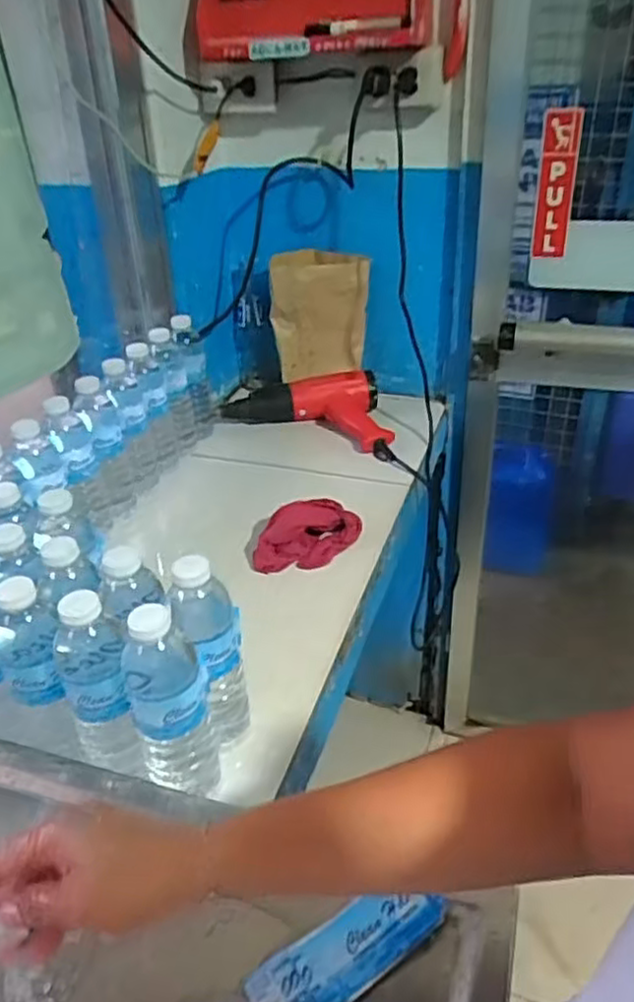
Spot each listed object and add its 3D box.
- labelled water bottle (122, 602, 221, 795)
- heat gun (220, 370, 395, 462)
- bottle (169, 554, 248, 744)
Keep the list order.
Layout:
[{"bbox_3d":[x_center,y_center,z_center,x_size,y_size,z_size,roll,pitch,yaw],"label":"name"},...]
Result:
[{"bbox_3d":[-0.120,0.174,0.576,0.068,0.206,0.058,-15,35,-18],"label":"labelled water bottle"},{"bbox_3d":[-0.021,-0.142,1.173,0.273,0.078,0.196,-6,33,-5],"label":"heat gun"},{"bbox_3d":[-0.091,0.138,0.620,0.055,0.197,0.055,-9,33,-9],"label":"bottle"}]

